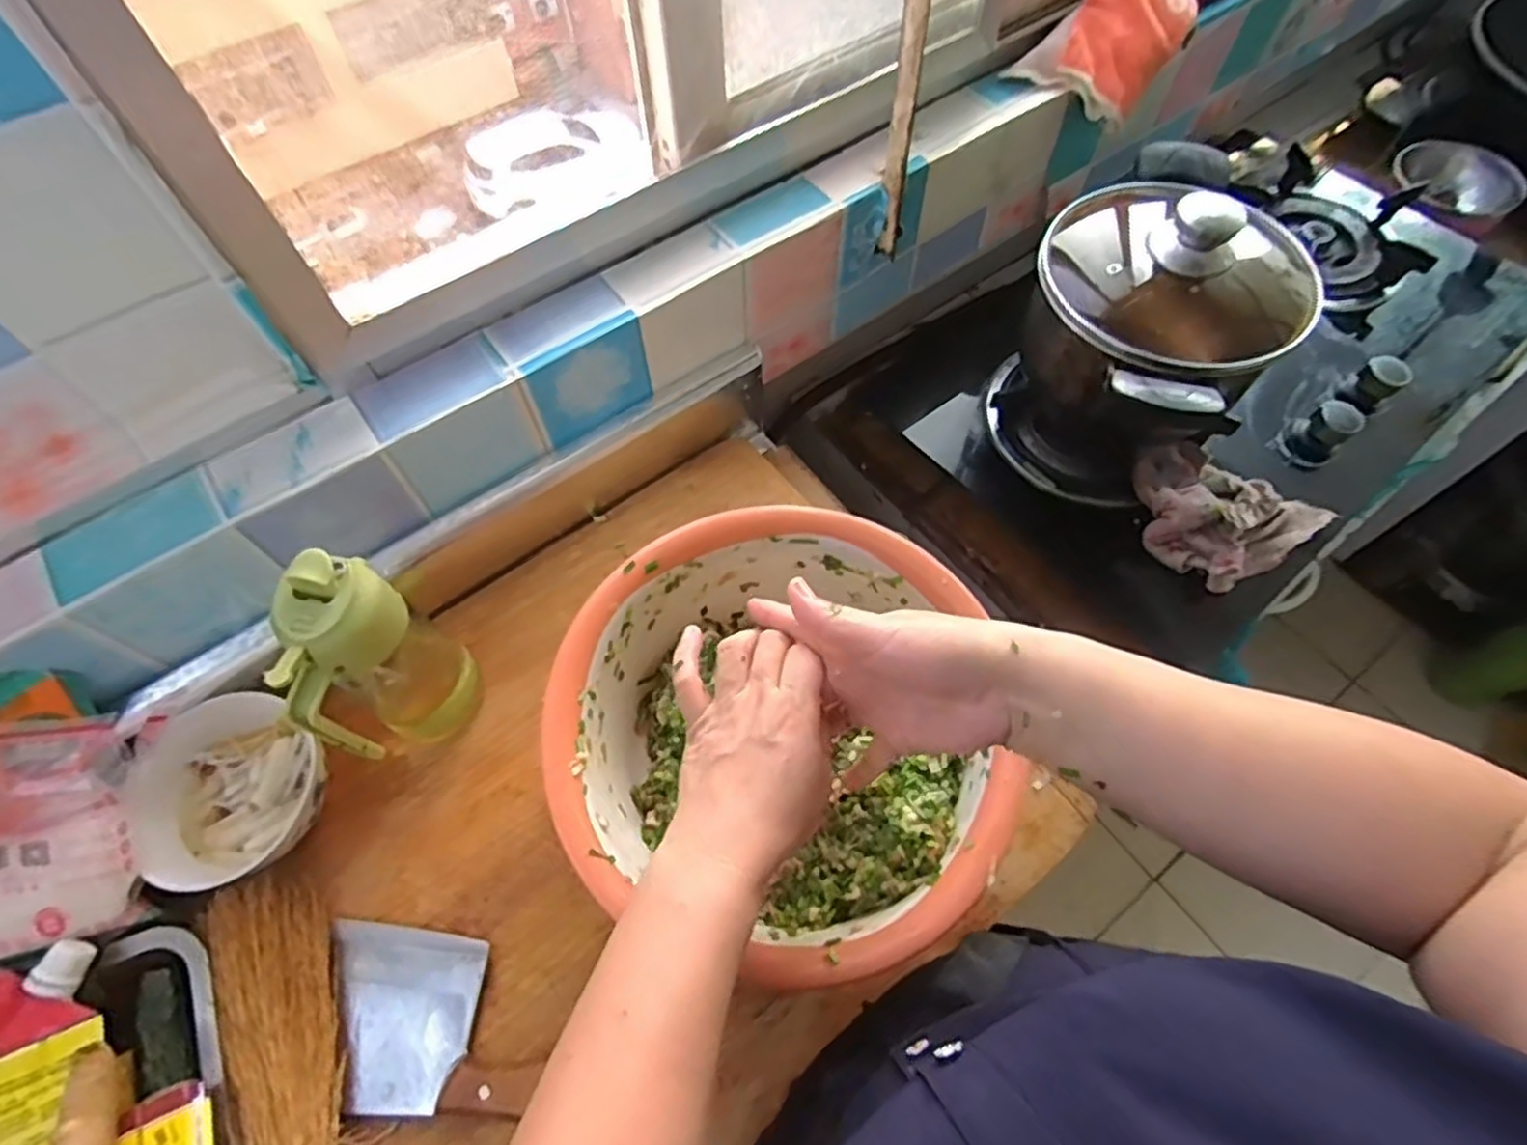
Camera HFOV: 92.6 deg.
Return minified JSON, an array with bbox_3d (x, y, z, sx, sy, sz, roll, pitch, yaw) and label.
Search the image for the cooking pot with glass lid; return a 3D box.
[{"bbox_3d":[0.314,-0.199,0.639,0.238,0.224,0.209,-41,69,-19],"label":"cooking pot with glass lid"}]

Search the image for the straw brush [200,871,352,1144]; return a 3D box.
[{"bbox_3d":[-0.272,0.307,0.421,0.049,0.056,0.257,-24,64,-12],"label":"straw brush"}]

